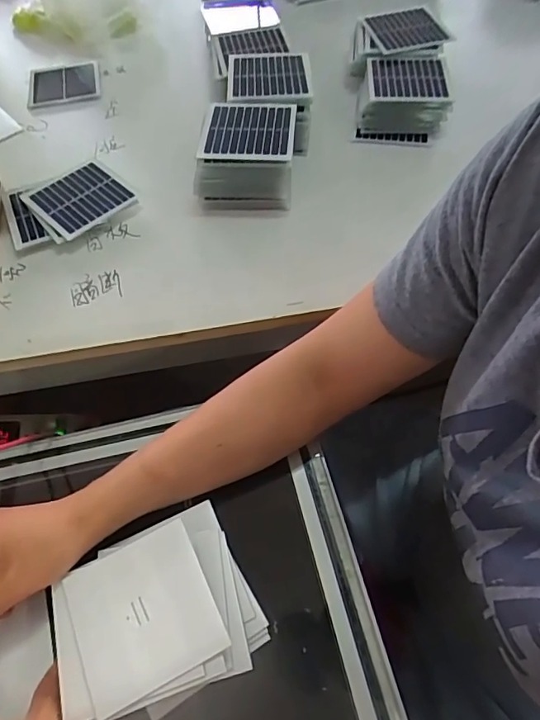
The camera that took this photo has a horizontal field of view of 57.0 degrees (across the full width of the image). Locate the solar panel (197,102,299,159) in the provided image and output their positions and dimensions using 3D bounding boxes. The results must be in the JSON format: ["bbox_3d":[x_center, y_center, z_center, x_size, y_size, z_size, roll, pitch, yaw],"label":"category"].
[{"bbox_3d":[-0.020,-0.223,0.477,0.087,0.009,0.087,2,57,4],"label":"solar panel"}]

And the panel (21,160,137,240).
[{"bbox_3d":[-0.187,-0.162,0.493,0.083,0.009,0.090,-37,62,-22],"label":"panel"}]

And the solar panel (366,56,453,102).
[{"bbox_3d":[0.151,-0.311,0.545,0.086,0.010,0.076,1,57,3],"label":"solar panel"}]

